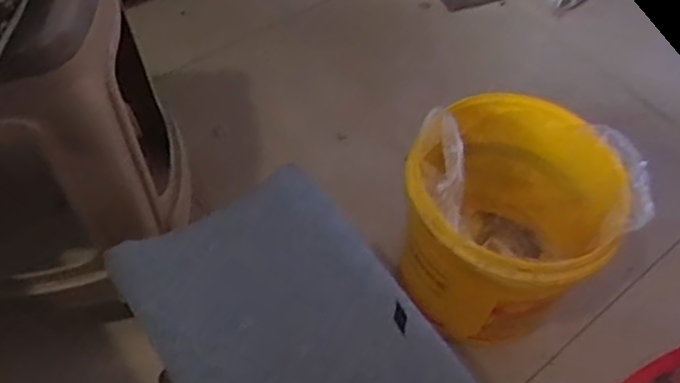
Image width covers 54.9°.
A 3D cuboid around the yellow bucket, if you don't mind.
[{"bbox_3d":[0.222,0.047,0.899,0.253,0.302,0.274,2,54,-3],"label":"yellow bucket"}]

